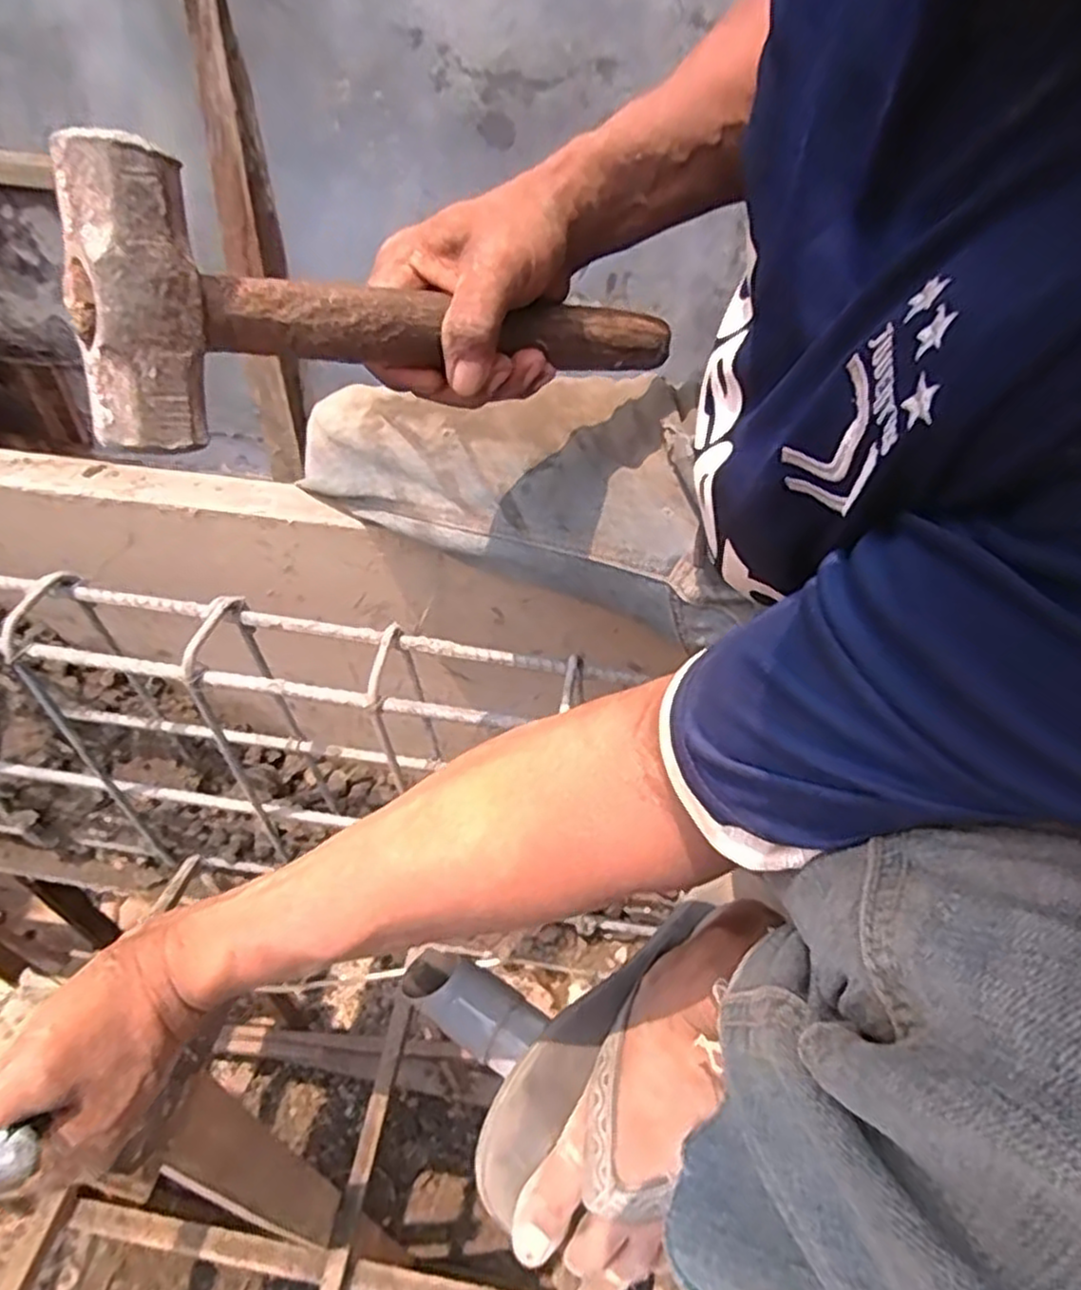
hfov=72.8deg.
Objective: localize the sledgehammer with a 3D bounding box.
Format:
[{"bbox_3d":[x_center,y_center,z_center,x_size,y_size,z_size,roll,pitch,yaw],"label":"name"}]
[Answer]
[{"bbox_3d":[-0.044,-0.148,0.341,0.301,0.089,0.037,-18,49,-42],"label":"sledgehammer"}]

